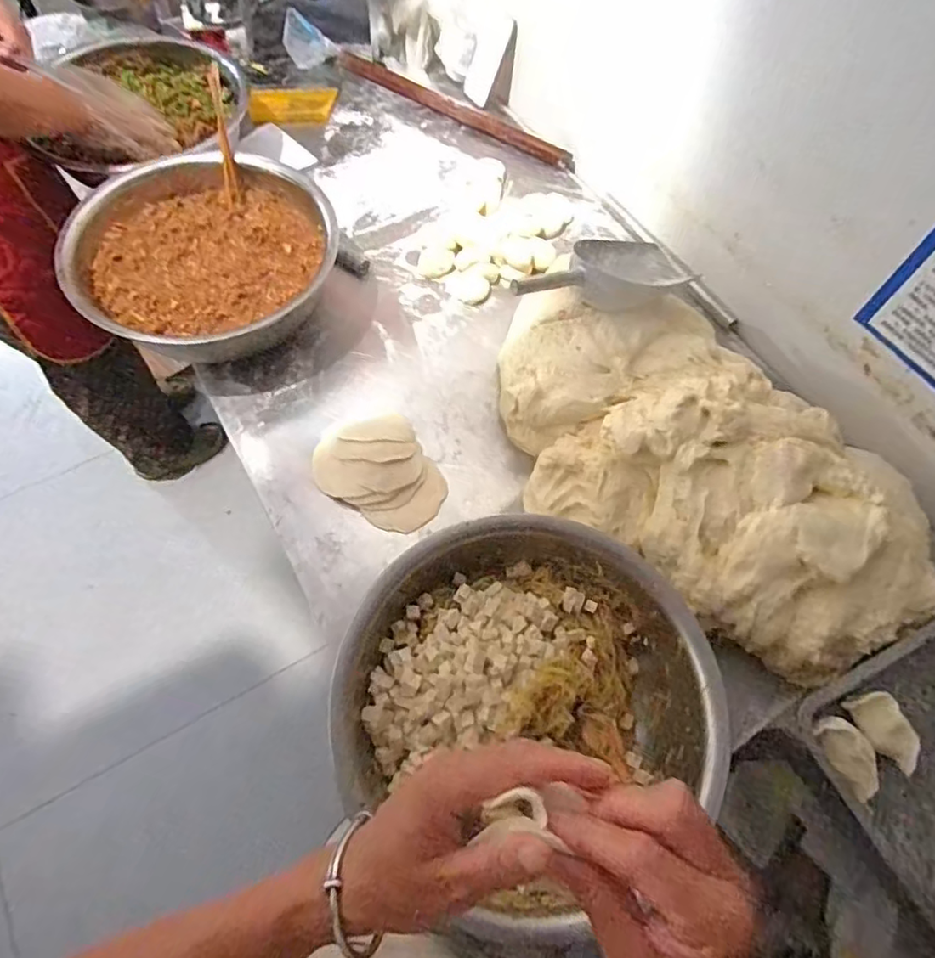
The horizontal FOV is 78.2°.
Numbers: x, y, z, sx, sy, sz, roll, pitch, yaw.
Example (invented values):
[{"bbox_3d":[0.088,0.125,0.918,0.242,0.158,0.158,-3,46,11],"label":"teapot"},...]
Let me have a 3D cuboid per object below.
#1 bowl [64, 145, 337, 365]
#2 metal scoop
[{"bbox_3d":[-0.394,-0.340,0.906,0.370,0.143,0.352,1,66,-1],"label":"bowl"},{"bbox_3d":[0.192,-0.294,0.821,0.328,0.057,0.135,-23,66,-35],"label":"metal scoop"}]

